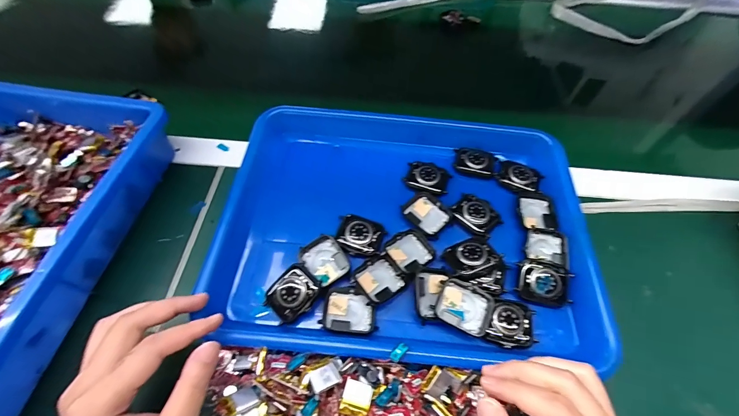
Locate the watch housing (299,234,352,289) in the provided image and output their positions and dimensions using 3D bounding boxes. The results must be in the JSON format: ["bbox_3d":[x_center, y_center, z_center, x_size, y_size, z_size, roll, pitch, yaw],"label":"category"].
[{"bbox_3d":[-0.038,0.045,0.285,0.034,0.012,0.041,-36,65,-22],"label":"watch housing"}]

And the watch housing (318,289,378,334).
[{"bbox_3d":[-0.016,0.084,0.266,0.042,0.010,0.033,6,57,2],"label":"watch housing"}]

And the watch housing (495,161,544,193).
[{"bbox_3d":[0.158,-0.032,0.342,0.044,0.007,0.036,23,59,12],"label":"watch housing"}]

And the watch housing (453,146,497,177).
[{"bbox_3d":[0.115,-0.050,0.350,0.043,0.009,0.033,13,58,6],"label":"watch housing"}]

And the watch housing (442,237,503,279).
[{"bbox_3d":[0.089,0.042,0.285,0.040,0.012,0.033,-20,60,-14],"label":"watch housing"}]

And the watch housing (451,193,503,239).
[{"bbox_3d":[0.102,0.007,0.313,0.042,0.007,0.034,38,64,20],"label":"watch housing"}]

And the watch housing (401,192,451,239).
[{"bbox_3d":[0.055,0.006,0.313,0.042,0.009,0.036,37,63,20],"label":"watch housing"}]

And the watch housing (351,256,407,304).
[{"bbox_3d":[0.009,0.060,0.276,0.040,0.011,0.035,-35,65,-22],"label":"watch housing"}]

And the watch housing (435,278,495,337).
[{"bbox_3d":[0.078,0.079,0.262,0.043,0.009,0.034,23,60,12],"label":"watch housing"}]

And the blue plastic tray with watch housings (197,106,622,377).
[{"bbox_3d":[0.036,0.000,0.318,0.319,0.040,0.272,5,57,1],"label":"blue plastic tray with watch housings"}]

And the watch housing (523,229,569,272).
[{"bbox_3d":[0.161,0.035,0.298,0.038,0.016,0.038,7,58,3],"label":"watch housing"}]

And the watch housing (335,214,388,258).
[{"bbox_3d":[-0.008,0.024,0.299,0.042,0.010,0.039,15,58,8],"label":"watch housing"}]

